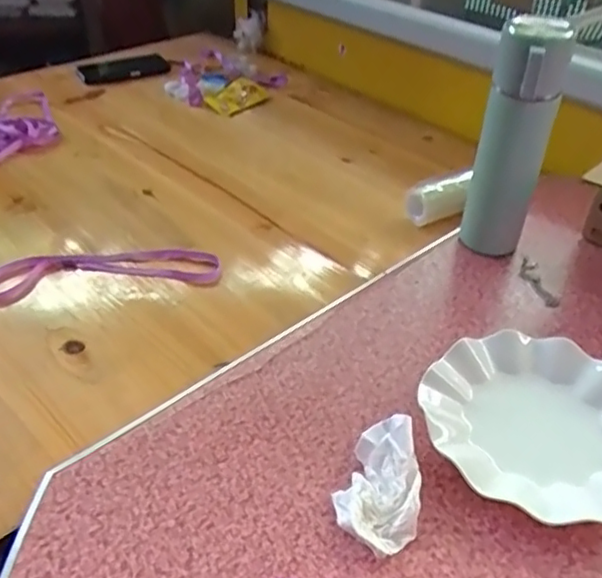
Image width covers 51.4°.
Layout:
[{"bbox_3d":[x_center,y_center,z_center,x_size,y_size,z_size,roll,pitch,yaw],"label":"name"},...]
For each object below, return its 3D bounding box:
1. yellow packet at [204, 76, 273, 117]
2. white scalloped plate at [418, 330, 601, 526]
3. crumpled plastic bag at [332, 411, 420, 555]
[{"bbox_3d":[-0.104,-0.319,1.039,0.066,0.021,0.097,26,46,28],"label":"yellow packet"},{"bbox_3d":[0.193,0.108,0.507,0.180,0.026,0.174,0,39,0],"label":"white scalloped plate"},{"bbox_3d":[0.061,0.141,0.463,0.058,0.029,0.099,12,40,13],"label":"crumpled plastic bag"}]

